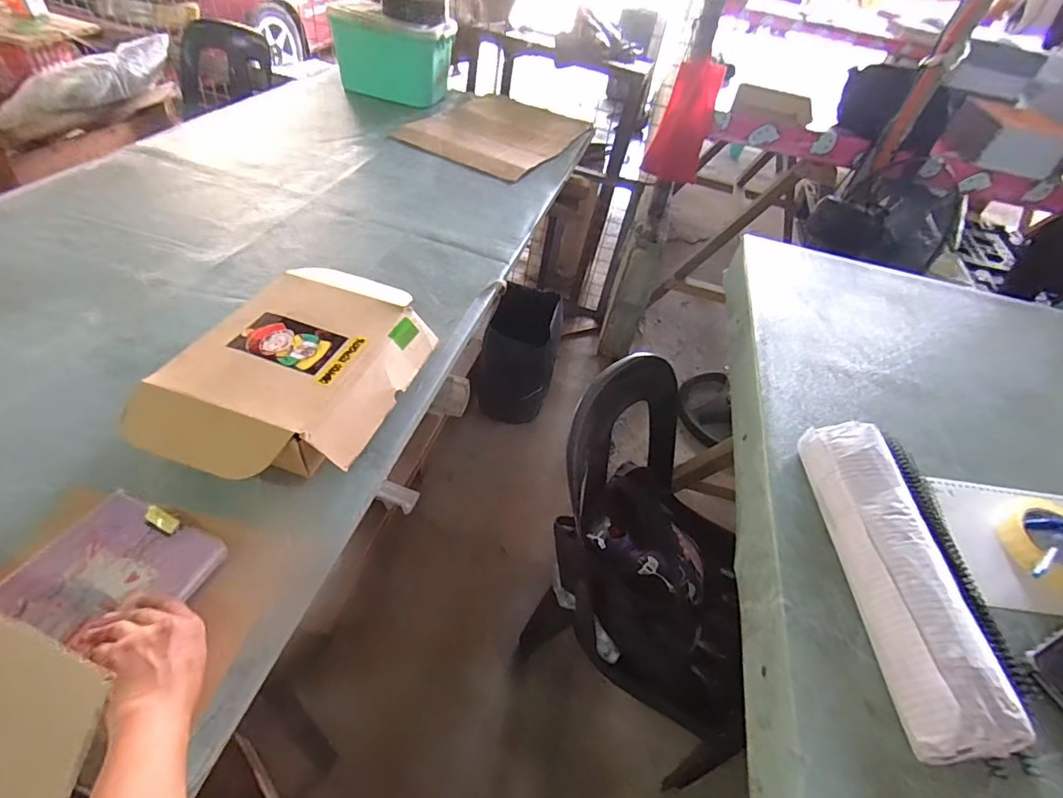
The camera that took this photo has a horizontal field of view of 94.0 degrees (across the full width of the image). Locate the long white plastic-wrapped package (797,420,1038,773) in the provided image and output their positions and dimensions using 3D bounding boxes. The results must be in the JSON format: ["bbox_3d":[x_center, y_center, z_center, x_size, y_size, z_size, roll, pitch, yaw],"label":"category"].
[{"bbox_3d":[0.323,0.149,0.447,0.067,0.076,0.291,9,48,-3],"label":"long white plastic-wrapped package"}]

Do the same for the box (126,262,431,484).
[{"bbox_3d":[-0.291,-0.039,0.645,0.244,0.072,0.353,18,47,6],"label":"box"}]

